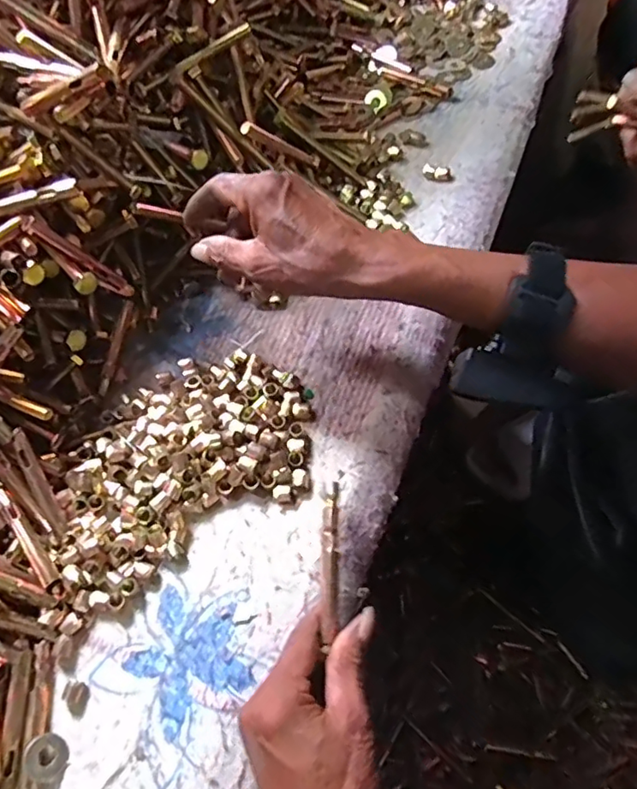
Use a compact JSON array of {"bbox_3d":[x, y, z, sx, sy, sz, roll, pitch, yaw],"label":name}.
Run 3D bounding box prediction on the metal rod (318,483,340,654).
[{"bbox_3d":[0.007,0.109,0.359,0.012,0.010,0.101,0,66,3],"label":"metal rod"}]

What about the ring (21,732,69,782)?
[{"bbox_3d":[-0.169,0.225,0.344,0.025,0.004,0.025,13,53,-18],"label":"ring"}]

